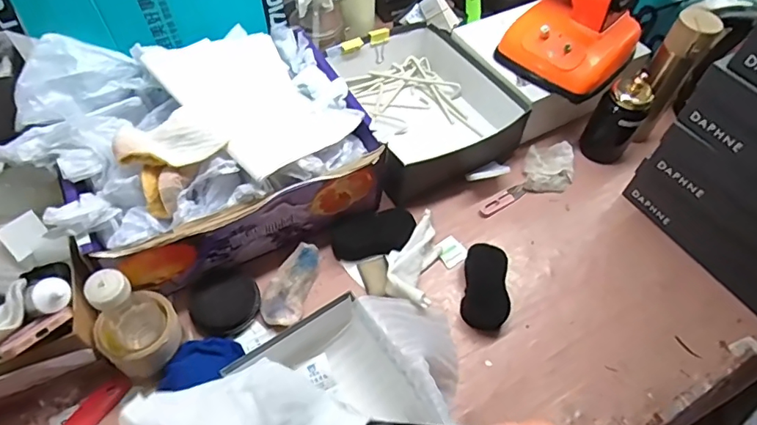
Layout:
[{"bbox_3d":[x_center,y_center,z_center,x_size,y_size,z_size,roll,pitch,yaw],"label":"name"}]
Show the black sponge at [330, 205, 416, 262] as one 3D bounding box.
[{"bbox_3d":[-0.007,0.034,0.759,0.123,0.033,0.063,-9,56,-11],"label":"black sponge"}]

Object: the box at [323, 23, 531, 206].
[{"bbox_3d":[0.066,-0.191,0.911,0.256,0.118,0.321,-23,59,-19],"label":"box"}]

